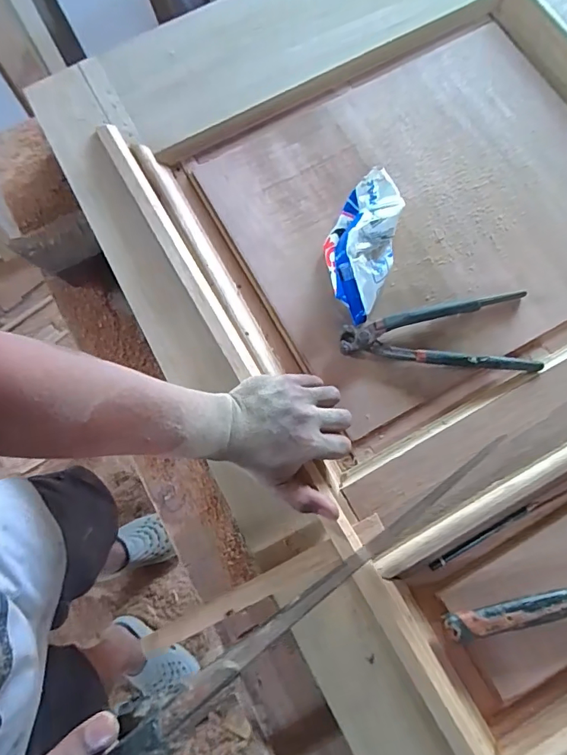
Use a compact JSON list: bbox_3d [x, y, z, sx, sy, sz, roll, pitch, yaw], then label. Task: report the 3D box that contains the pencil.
[{"bbox_3d":[0.204,0.160,0.482,0.127,0.006,0.009,-27,77,-6],"label":"pencil"}]

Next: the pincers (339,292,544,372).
[{"bbox_3d":[0.171,-0.053,0.530,0.212,0.020,0.089,1,76,1],"label":"pincers"}]

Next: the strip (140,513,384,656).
[{"bbox_3d":[-0.017,0.200,0.453,0.249,0.012,0.023,-26,77,-5],"label":"strip"}]

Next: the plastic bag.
[{"bbox_3d":[0.089,-0.153,0.543,0.073,0.051,0.166,16,76,5],"label":"plastic bag"}]

